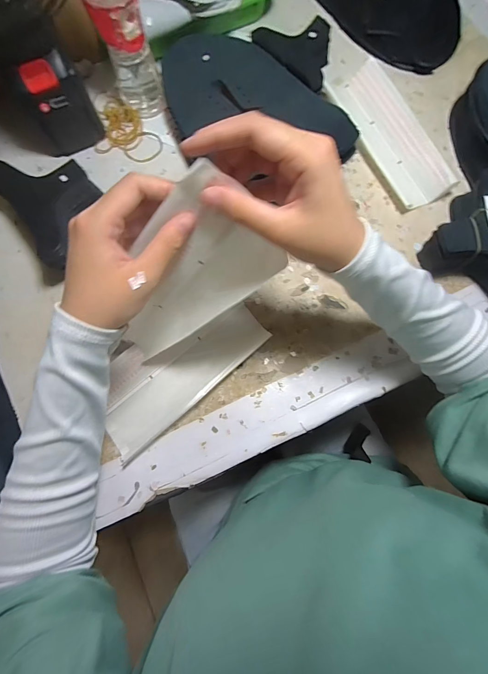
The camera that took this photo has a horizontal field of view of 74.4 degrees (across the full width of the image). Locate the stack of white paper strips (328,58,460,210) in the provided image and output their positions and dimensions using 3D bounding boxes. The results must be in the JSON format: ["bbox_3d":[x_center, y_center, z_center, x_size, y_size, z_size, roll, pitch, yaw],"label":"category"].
[{"bbox_3d":[0.181,-0.259,0.407,0.067,0.028,0.206,-21,78,-3],"label":"stack of white paper strips"}]

